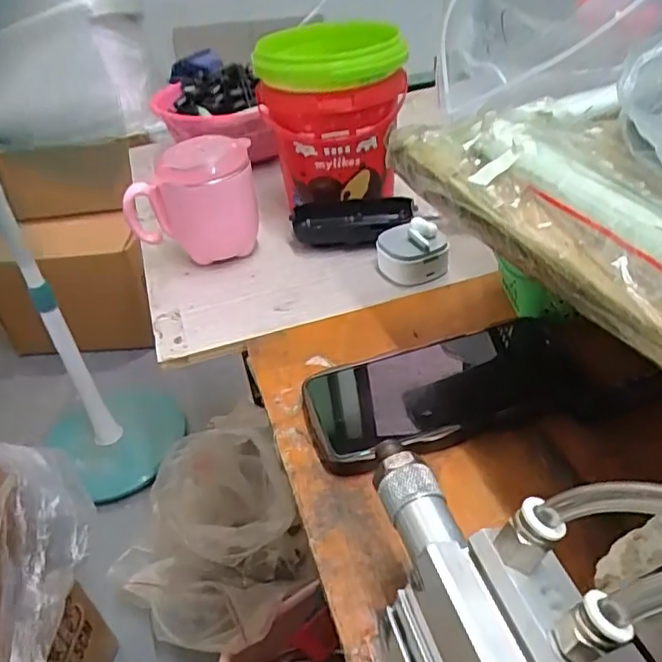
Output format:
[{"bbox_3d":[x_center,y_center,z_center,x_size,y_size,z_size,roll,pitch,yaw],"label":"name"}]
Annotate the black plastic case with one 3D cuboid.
[{"bbox_3d":[0.021,-0.102,0.562,0.108,0.029,0.041,0,38,9],"label":"black plastic case"}]

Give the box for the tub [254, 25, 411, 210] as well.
[{"bbox_3d":[0.003,-0.203,0.588,0.132,0.155,0.149,-9,37,-2],"label":"tub"}]

